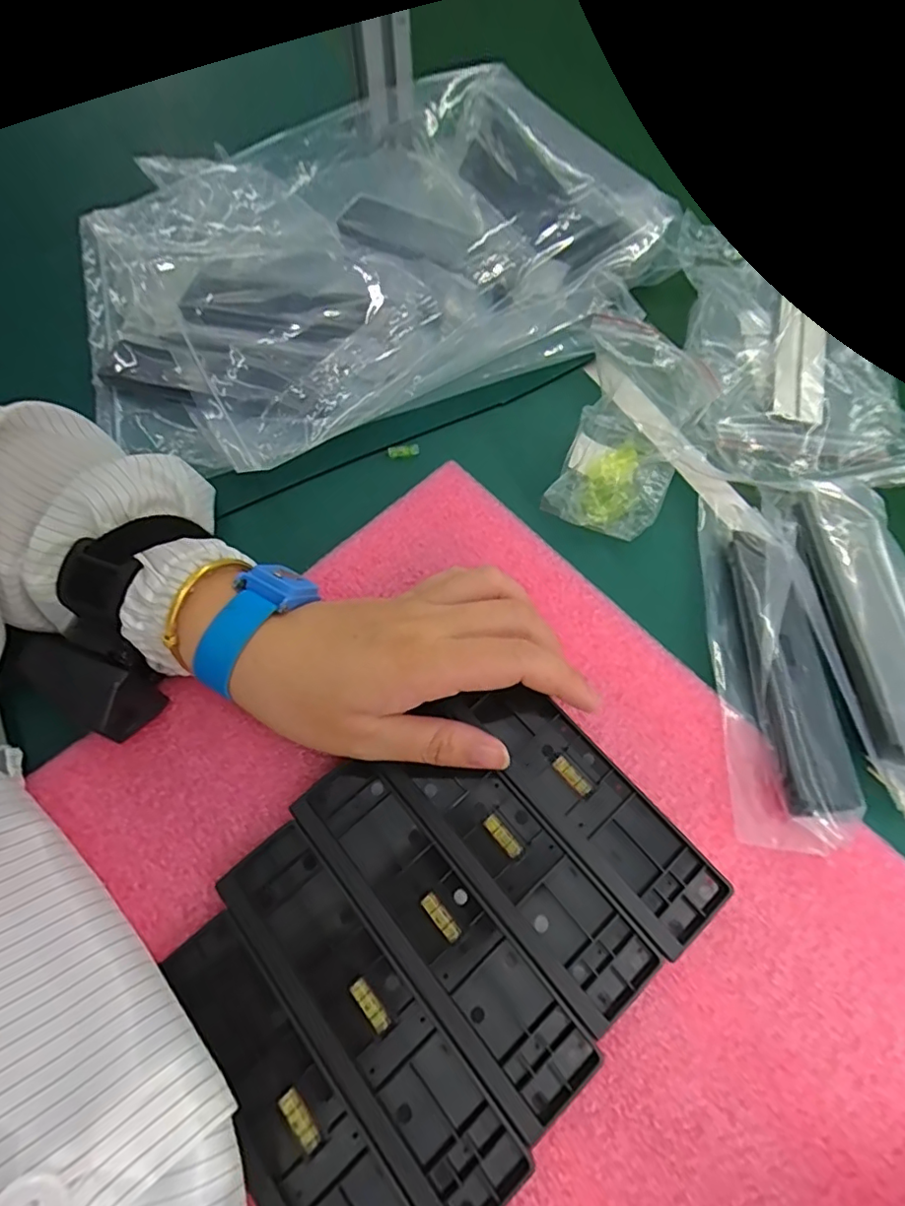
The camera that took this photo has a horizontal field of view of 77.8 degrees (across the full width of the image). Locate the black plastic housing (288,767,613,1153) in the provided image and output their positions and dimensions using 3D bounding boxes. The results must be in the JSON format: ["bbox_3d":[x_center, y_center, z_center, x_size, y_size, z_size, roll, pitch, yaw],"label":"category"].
[{"bbox_3d":[-0.008,0.139,0.243,0.044,0.007,0.157,-39,71,-15],"label":"black plastic housing"}]

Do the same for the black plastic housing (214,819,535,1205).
[{"bbox_3d":[-0.037,0.169,0.230,0.043,0.007,0.158,-39,71,-15],"label":"black plastic housing"}]

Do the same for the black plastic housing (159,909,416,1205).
[{"bbox_3d":[-0.061,0.202,0.216,0.042,0.009,0.158,-37,70,-14],"label":"black plastic housing"}]

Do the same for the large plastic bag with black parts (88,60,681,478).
[{"bbox_3d":[-0.079,-0.275,0.426,0.408,0.043,0.321,-27,68,-12],"label":"large plastic bag with black parts"}]

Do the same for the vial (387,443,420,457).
[{"bbox_3d":[-0.033,-0.102,0.375,0.021,0.006,0.007,-12,66,-4],"label":"vial"}]

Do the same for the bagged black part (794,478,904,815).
[{"bbox_3d":[0.229,0.014,0.302,0.060,0.023,0.194,-2,66,0],"label":"bagged black part"}]

